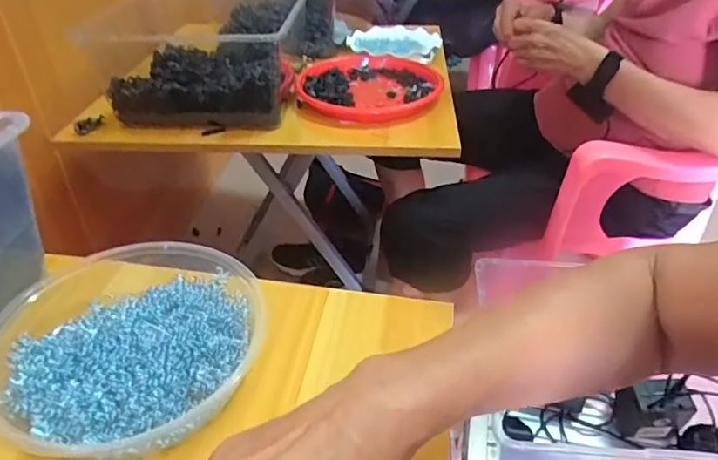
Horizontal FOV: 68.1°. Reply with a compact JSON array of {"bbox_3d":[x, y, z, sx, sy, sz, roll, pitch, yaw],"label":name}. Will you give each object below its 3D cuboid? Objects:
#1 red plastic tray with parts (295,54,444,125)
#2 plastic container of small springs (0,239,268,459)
[{"bbox_3d":[0.019,-0.246,0.898,0.231,0.031,0.251,7,38,10],"label":"red plastic tray with parts"},{"bbox_3d":[-0.167,0.077,0.386,0.184,0.038,0.176,0,37,0],"label":"plastic container of small springs"}]

